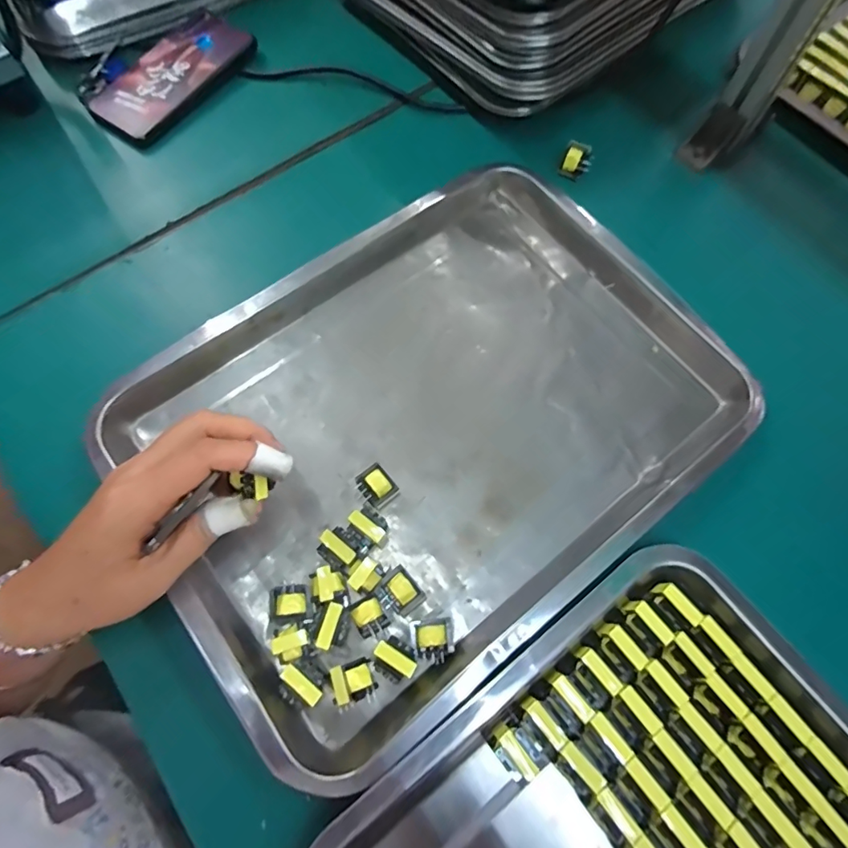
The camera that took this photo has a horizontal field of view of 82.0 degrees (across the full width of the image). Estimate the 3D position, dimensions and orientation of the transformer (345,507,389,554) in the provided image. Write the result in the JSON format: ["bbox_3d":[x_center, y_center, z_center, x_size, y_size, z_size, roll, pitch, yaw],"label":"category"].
[{"bbox_3d":[-0.034,0.066,0.303,0.021,0.019,0.025,-40,74,-13],"label":"transformer"}]

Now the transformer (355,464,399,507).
[{"bbox_3d":[-0.031,0.040,0.312,0.020,0.019,0.023,-38,73,-12],"label":"transformer"}]

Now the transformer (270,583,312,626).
[{"bbox_3d":[-0.077,0.105,0.284,0.022,0.017,0.020,-10,70,-3],"label":"transformer"}]

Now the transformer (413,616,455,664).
[{"bbox_3d":[0.006,0.125,0.281,0.022,0.021,0.023,-5,69,-1],"label":"transformer"}]

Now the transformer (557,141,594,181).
[{"bbox_3d":[0.125,-0.216,0.402,0.024,0.023,0.015,14,70,6],"label":"transformer"}]

